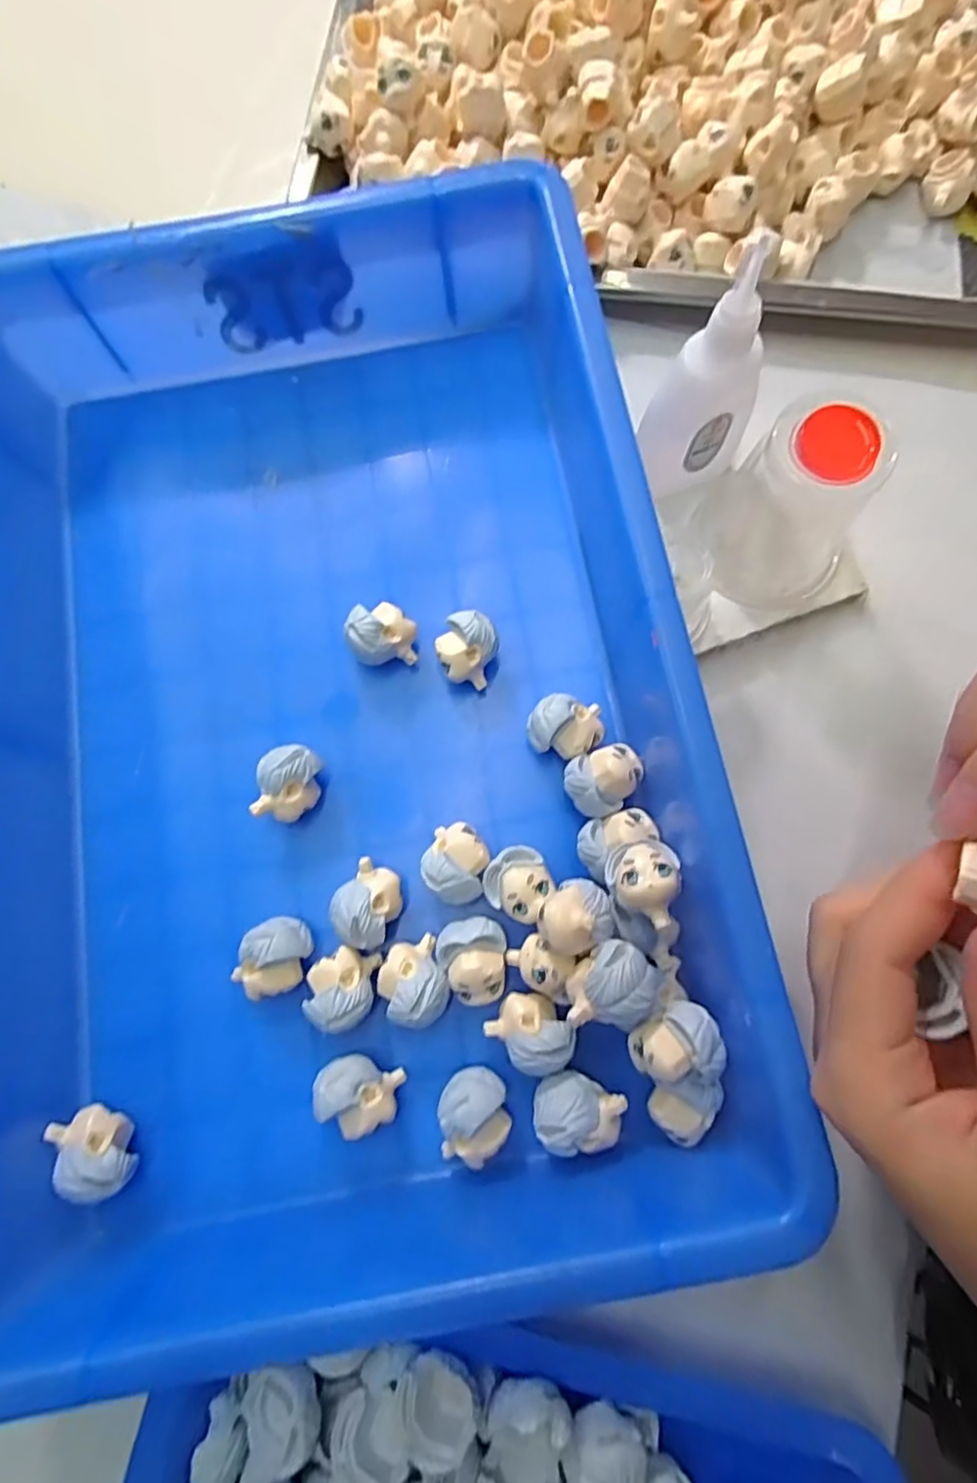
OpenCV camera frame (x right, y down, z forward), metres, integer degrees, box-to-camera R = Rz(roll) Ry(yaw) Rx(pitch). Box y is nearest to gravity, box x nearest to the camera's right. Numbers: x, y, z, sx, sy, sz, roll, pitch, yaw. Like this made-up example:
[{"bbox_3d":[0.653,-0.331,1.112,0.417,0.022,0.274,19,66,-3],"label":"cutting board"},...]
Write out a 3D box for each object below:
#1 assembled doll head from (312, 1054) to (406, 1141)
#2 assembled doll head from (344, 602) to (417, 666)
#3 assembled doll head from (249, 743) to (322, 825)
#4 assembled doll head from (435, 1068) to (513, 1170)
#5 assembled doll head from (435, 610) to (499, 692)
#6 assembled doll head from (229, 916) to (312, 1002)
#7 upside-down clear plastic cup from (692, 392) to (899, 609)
[{"bbox_3d":[-0.044,0.119,0.216,0.027,0.020,0.021,20,78,4],"label":"assembled doll head"},{"bbox_3d":[-0.042,-0.041,0.253,0.026,0.024,0.022,-14,78,-4],"label":"assembled doll head"},{"bbox_3d":[-0.074,0.016,0.242,0.022,0.026,0.027,5,77,0],"label":"assembled doll head"},{"bbox_3d":[-0.005,0.123,0.213,0.023,0.021,0.025,0,77,-1],"label":"assembled doll head"},{"bbox_3d":[-0.009,-0.035,0.253,0.022,0.024,0.025,22,78,4],"label":"assembled doll head"},{"bbox_3d":[-0.075,0.076,0.228,0.022,0.026,0.027,25,78,5],"label":"assembled doll head"},{"bbox_3d":[0.113,-0.087,0.236,0.058,0.073,0.055,0,77,-1],"label":"upside-down clear plastic cup"}]

